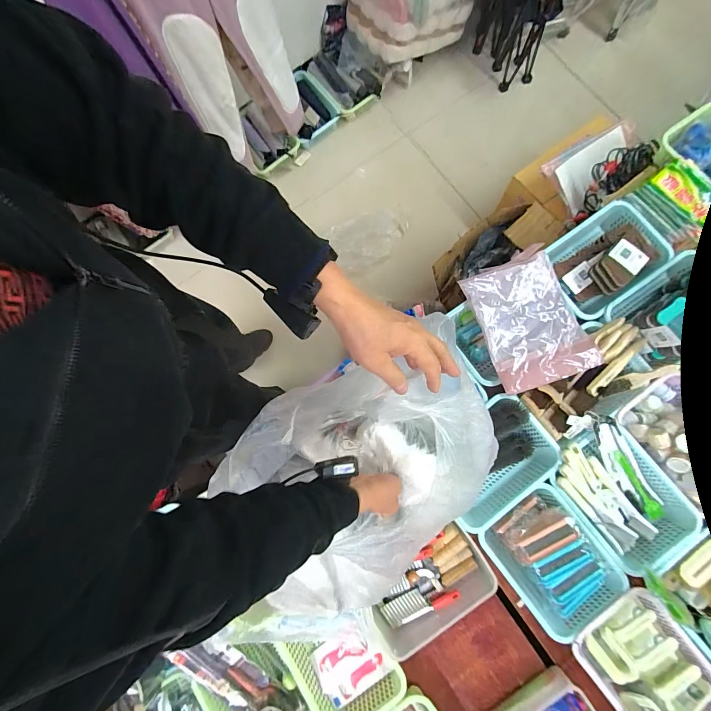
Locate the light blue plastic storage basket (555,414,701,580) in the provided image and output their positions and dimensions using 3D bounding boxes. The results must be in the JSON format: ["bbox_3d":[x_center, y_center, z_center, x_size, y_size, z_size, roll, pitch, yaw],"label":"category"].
[{"bbox_3d":[0.648,0.337,0.826,0.236,0.074,0.361,-42,81,-3],"label":"light blue plastic storage basket"}]

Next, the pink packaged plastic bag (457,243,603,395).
[{"bbox_3d":[0.449,-0.098,0.883,0.248,0.037,0.342,-20,80,1],"label":"pink packaged plastic bag"}]

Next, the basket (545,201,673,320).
[{"bbox_3d":[0.676,-0.265,0.901,0.318,0.144,0.226,-36,81,-2],"label":"basket"}]

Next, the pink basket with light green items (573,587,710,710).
[{"bbox_3d":[0.679,0.728,0.772,0.235,0.064,0.320,-36,80,-2],"label":"pink basket with light green items"}]

